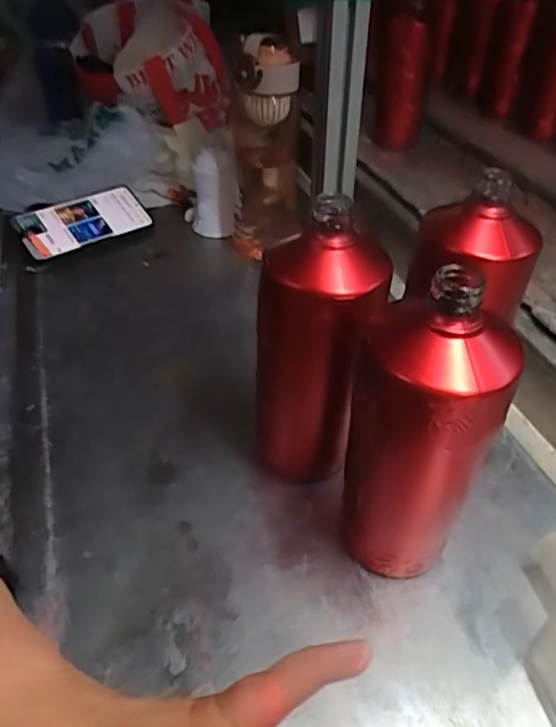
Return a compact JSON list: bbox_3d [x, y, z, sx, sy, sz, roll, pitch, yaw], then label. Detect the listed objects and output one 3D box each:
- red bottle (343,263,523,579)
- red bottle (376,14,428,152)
[{"bbox_3d":[0.080,0.046,0.336,0.075,0.197,0.062,7,41,7],"label":"red bottle"},{"bbox_3d":[0.203,-0.452,0.946,0.071,0.195,0.053,8,43,14],"label":"red bottle"}]

